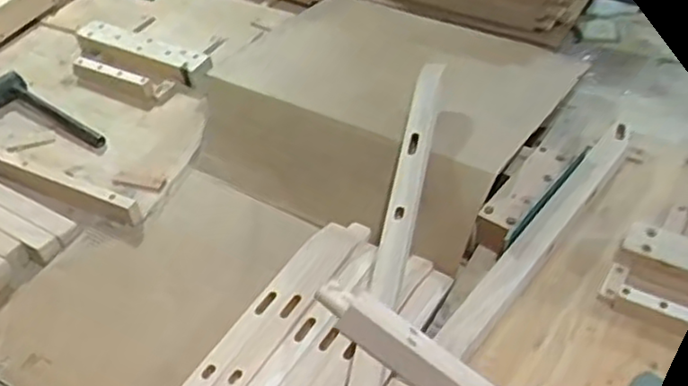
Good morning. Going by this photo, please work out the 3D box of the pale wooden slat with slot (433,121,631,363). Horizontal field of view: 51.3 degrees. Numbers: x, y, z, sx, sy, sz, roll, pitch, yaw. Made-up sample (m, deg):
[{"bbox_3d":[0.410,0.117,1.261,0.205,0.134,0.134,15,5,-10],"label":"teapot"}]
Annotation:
[{"bbox_3d":[0.281,0.044,0.983,0.041,0.046,0.495,27,54,29],"label":"pale wooden slat with slot"}]

